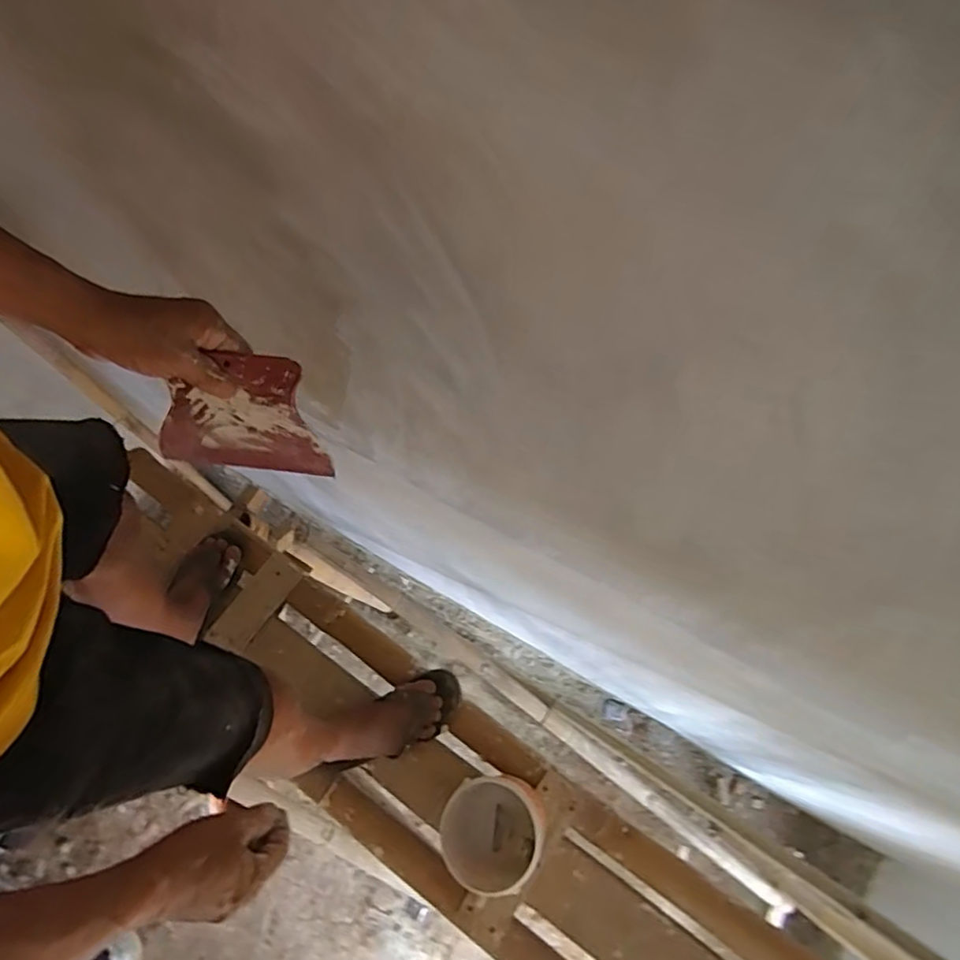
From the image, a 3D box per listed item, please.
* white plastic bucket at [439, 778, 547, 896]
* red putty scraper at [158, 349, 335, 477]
[{"bbox_3d":[0.019,0.576,0.971,0.152,0.163,0.141,3,65,3],"label":"white plastic bucket"},{"bbox_3d":[-0.226,-0.059,0.554,0.156,0.125,0.006,5,38,-1],"label":"red putty scraper"}]

